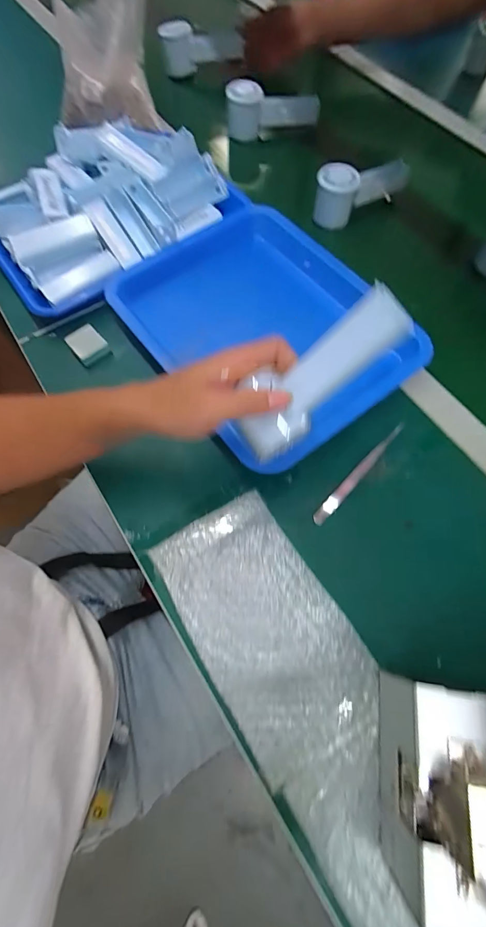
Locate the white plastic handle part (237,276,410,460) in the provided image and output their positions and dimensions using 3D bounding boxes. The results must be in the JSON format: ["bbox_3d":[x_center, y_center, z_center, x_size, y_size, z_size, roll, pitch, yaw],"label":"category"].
[{"bbox_3d":[0.048,-0.064,0.270,0.037,0.143,0.051,-7,57,-53],"label":"white plastic handle part"}]

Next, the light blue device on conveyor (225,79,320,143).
[{"bbox_3d":[0.048,-0.579,0.606,0.152,0.065,0.050,7,68,3],"label":"light blue device on conveyor"}]

